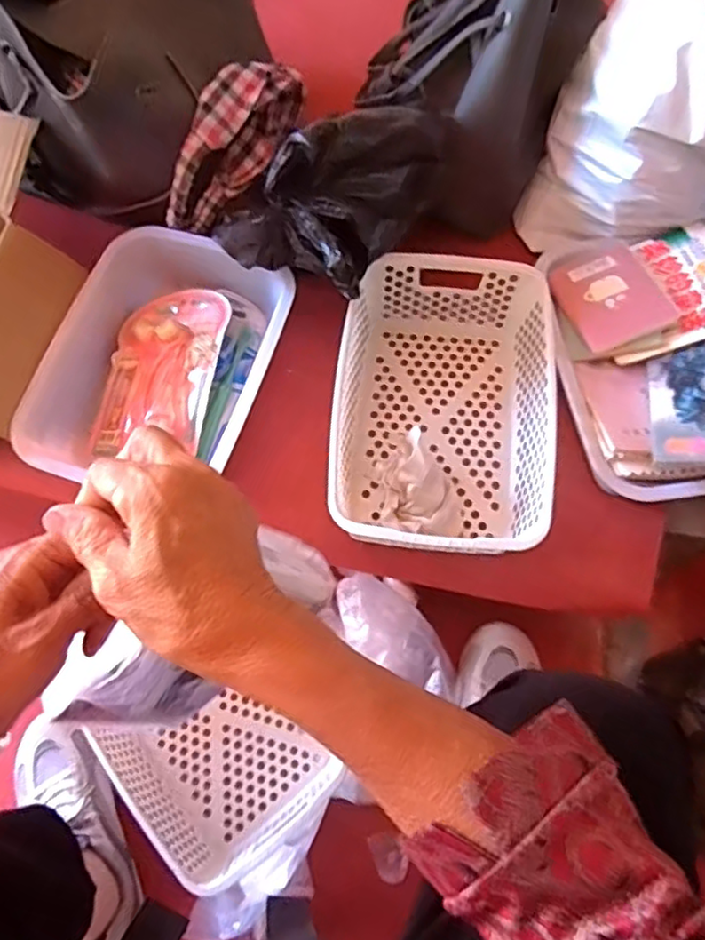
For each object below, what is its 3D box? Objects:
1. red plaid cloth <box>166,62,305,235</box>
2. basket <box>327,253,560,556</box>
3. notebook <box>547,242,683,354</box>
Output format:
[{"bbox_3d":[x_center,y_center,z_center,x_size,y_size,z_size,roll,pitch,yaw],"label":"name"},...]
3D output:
[{"bbox_3d":[-0.123,-0.350,0.680,0.064,0.102,0.195,30,71,13],"label":"red plaid cloth"},{"bbox_3d":[0.087,-0.059,0.629,0.195,0.100,0.292,6,67,3],"label":"basket"},{"bbox_3d":[0.260,-0.175,0.633,0.090,0.006,0.111,-23,64,10],"label":"notebook"}]

